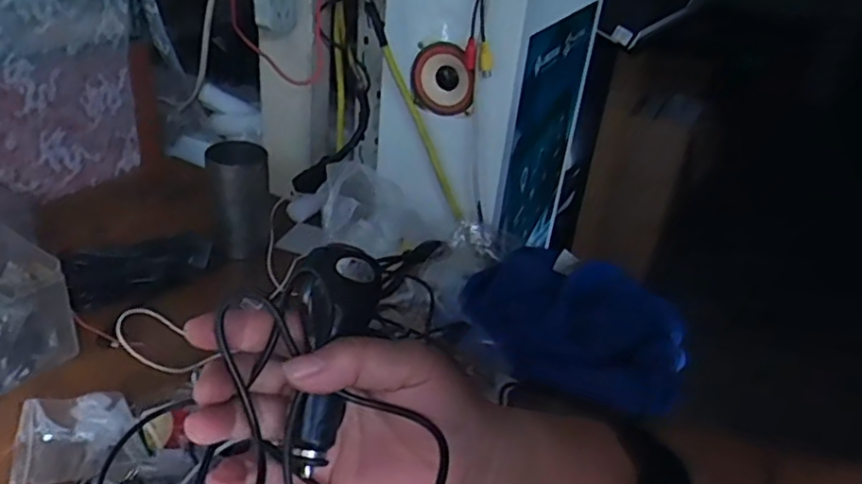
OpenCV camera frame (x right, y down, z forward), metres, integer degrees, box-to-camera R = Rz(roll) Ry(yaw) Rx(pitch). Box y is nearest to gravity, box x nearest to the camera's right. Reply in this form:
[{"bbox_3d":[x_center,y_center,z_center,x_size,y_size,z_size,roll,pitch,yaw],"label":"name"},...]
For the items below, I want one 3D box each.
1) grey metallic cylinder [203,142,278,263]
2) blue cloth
[{"bbox_3d":[-0.210,-0.043,0.711,0.066,0.117,0.065,-4,31,-19],"label":"grey metallic cylinder"},{"bbox_3d":[0.127,0.071,0.589,0.201,0.038,0.128,14,62,17],"label":"blue cloth"}]

